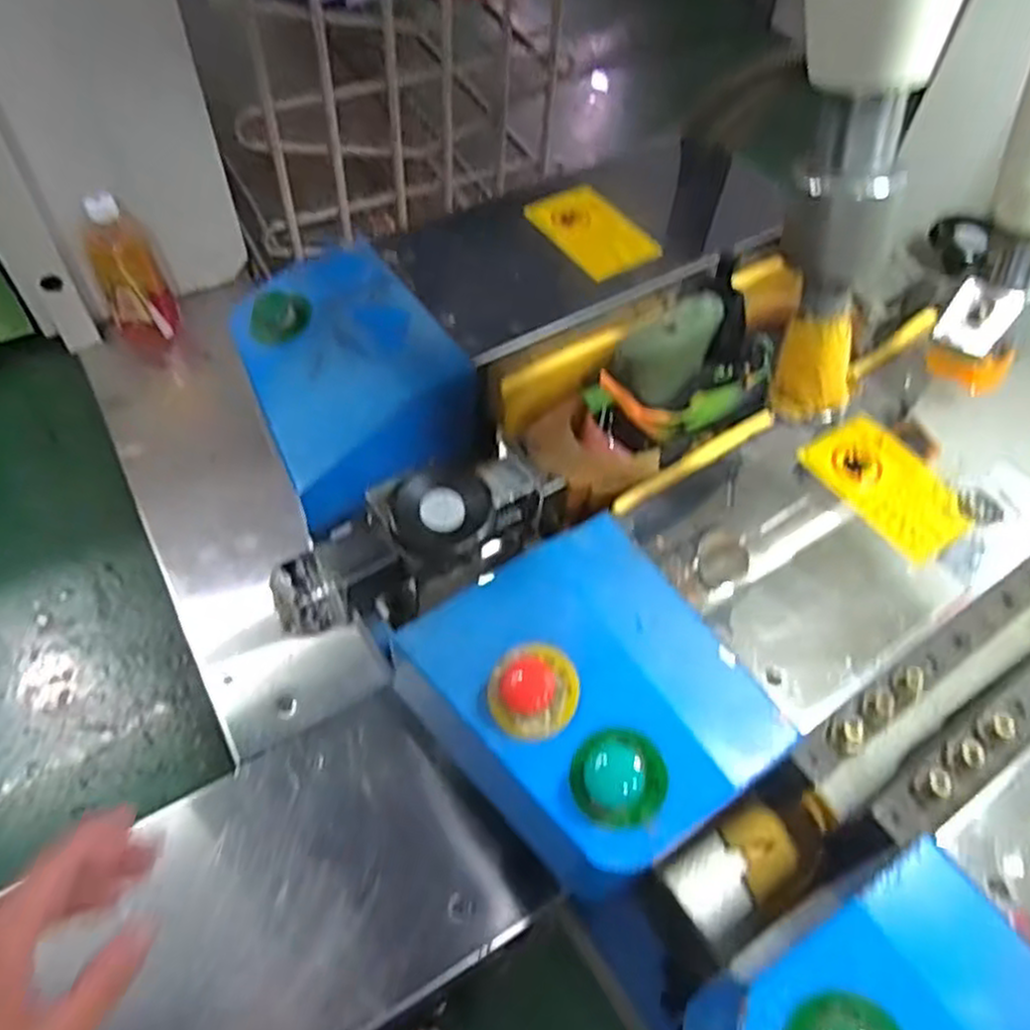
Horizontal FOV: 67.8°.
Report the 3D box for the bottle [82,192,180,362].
[{"bbox_3d":[-0.446,-0.275,0.888,0.076,0.174,0.062,-24,60,-18],"label":"bottle"}]

